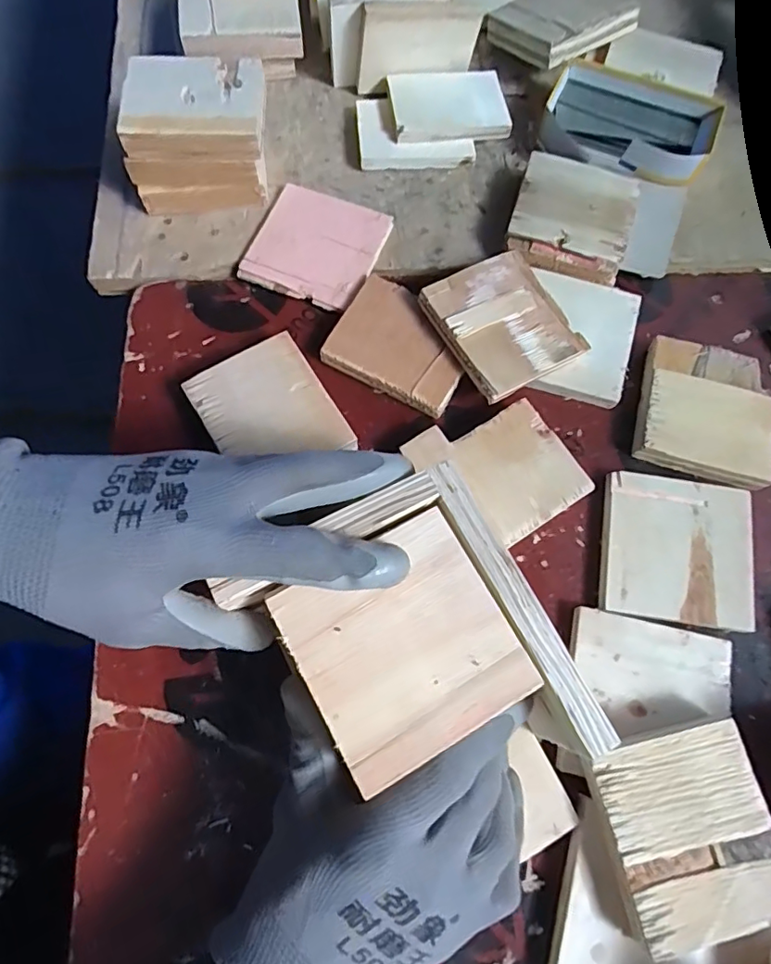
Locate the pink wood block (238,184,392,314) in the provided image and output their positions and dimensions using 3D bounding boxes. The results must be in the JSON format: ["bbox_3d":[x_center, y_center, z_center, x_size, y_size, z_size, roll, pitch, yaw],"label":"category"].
[{"bbox_3d":[-0.051,-0.174,0.398,0.089,0.008,0.088,21,74,3],"label":"pink wood block"}]

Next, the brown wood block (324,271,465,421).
[{"bbox_3d":[0.013,-0.094,0.371,0.091,0.013,0.071,30,74,5],"label":"brown wood block"}]

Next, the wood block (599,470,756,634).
[{"bbox_3d":[0.182,0.042,0.337,0.091,0.006,0.091,10,74,-1],"label":"wood block"}]

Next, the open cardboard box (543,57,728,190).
[{"bbox_3d":[0.195,-0.288,0.431,0.126,0.022,0.082,23,74,3],"label":"open cardboard box"}]

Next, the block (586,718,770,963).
[{"bbox_3d":[0.153,0.178,0.279,0.082,0.023,0.090,-11,75,-7],"label":"block"}]

